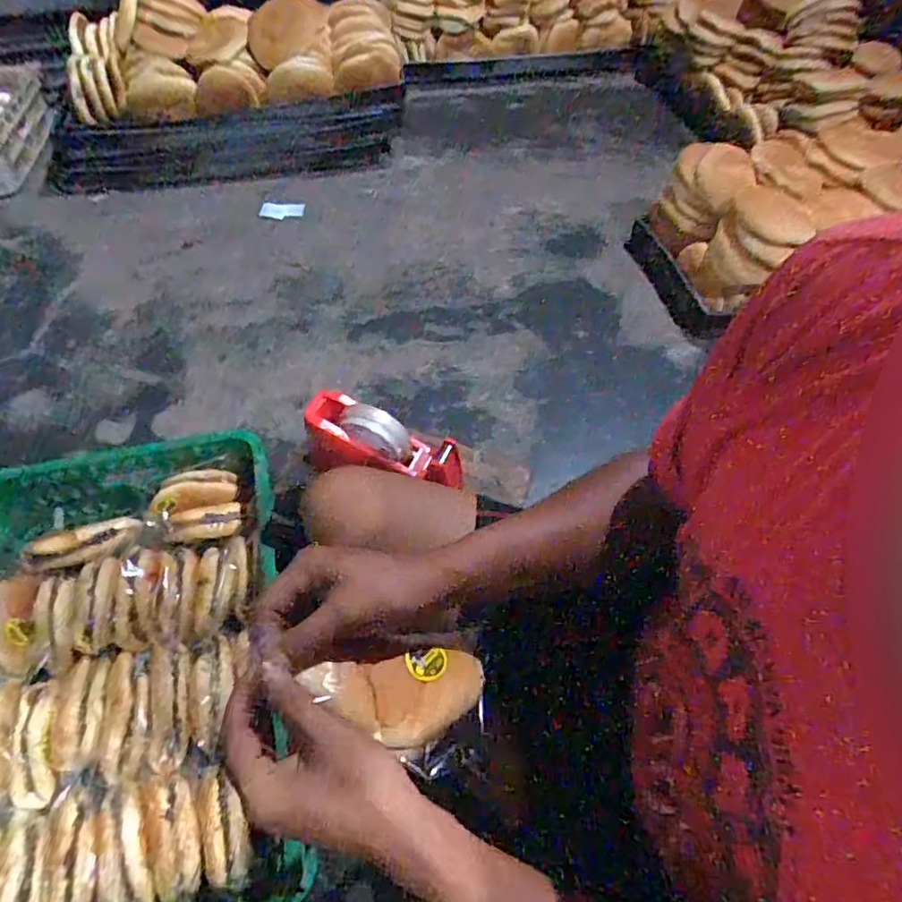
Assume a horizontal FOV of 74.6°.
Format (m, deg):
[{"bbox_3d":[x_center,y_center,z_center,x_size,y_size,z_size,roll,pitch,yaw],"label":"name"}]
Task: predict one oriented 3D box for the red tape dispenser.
[{"bbox_3d":[-0.084,-0.005,0.730,0.199,0.073,0.072,18,57,11],"label":"red tape dispenser"}]

